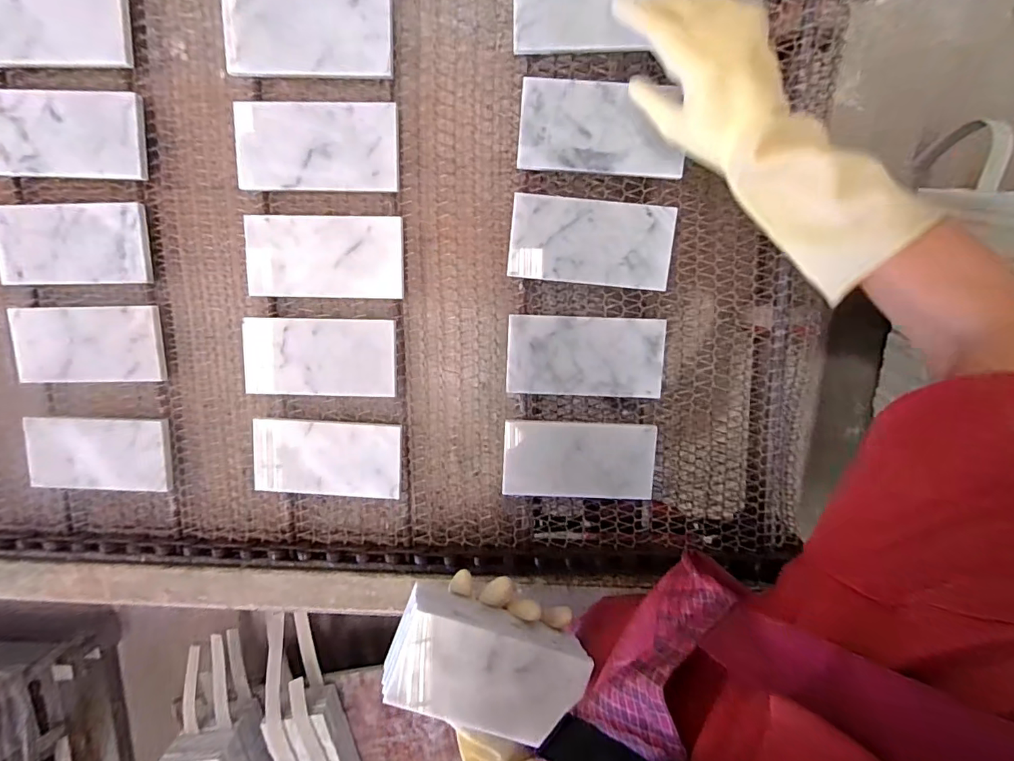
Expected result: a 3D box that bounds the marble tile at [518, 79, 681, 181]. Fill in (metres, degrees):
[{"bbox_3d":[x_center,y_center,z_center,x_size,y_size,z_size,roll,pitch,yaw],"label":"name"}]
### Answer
[{"bbox_3d":[0.088,-0.235,0.449,0.150,0.007,0.078,4,103,3],"label":"marble tile"}]

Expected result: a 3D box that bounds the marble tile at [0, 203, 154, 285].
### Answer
[{"bbox_3d":[-0.441,-0.137,0.487,0.152,0.011,0.077,1,102,6],"label":"marble tile"}]

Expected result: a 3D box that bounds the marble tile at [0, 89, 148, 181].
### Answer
[{"bbox_3d":[-0.434,-0.241,0.471,0.152,0.010,0.078,4,99,5],"label":"marble tile"}]

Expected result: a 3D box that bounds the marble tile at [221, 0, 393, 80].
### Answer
[{"bbox_3d":[-0.185,-0.323,0.443,0.156,0.008,0.077,2,108,4],"label":"marble tile"}]

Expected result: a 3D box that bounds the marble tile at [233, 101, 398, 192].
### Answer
[{"bbox_3d":[-0.182,-0.222,0.458,0.153,0.007,0.077,1,104,1],"label":"marble tile"}]

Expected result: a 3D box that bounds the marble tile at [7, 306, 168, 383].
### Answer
[{"bbox_3d":[-0.441,-0.037,0.505,0.158,0.016,0.078,0,102,8],"label":"marble tile"}]

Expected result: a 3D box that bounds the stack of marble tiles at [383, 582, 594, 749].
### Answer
[{"bbox_3d":[-0.017,0.239,0.403,0.157,0.054,0.080,20,99,3],"label":"stack of marble tiles"}]

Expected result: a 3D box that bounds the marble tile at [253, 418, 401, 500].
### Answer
[{"bbox_3d":[-0.191,0.083,0.507,0.156,0.012,0.080,3,99,2],"label":"marble tile"}]

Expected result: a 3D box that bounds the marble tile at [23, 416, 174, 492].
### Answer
[{"bbox_3d":[-0.446,0.079,0.524,0.157,0.012,0.080,1,97,8],"label":"marble tile"}]

